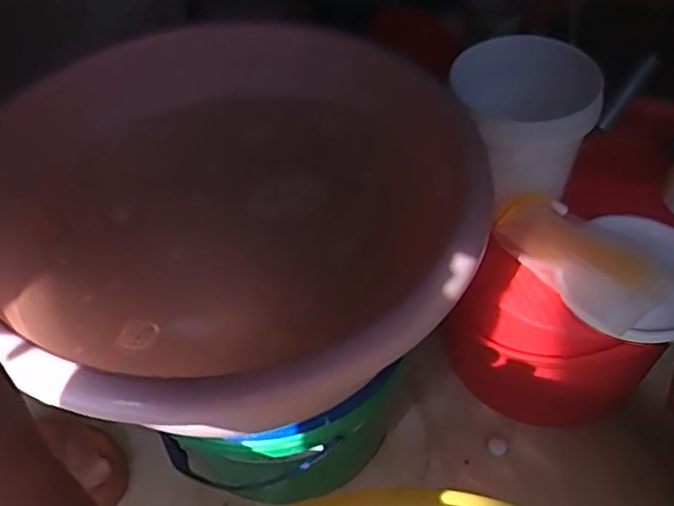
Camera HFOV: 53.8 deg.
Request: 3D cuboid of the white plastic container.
[{"bbox_3d":[0.159,-0.115,0.573,0.099,0.109,0.113,-7,50,-1],"label":"white plastic container"}]

